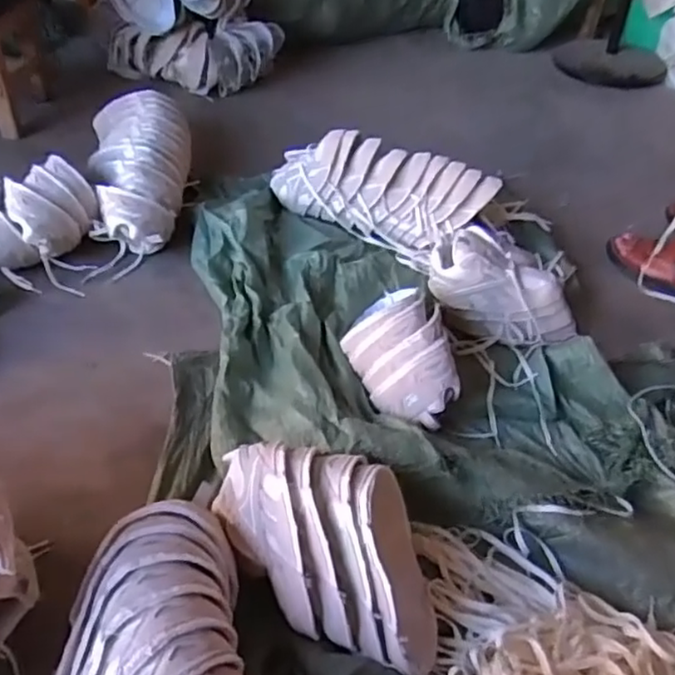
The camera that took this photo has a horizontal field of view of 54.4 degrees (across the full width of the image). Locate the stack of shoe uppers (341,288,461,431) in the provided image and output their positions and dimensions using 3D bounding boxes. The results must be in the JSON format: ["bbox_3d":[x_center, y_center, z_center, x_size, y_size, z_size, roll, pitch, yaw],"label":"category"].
[{"bbox_3d":[0.104,0.028,0.972,0.132,0.098,0.210,-9,44,-15],"label":"stack of shoe uppers"}]

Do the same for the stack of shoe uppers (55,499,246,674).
[{"bbox_3d":[-0.174,0.277,0.610,0.171,0.083,0.284,-7,44,-13],"label":"stack of shoe uppers"}]

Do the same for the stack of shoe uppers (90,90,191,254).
[{"bbox_3d":[-0.414,-0.380,1.400,0.208,0.115,0.561,-7,44,-14],"label":"stack of shoe uppers"}]

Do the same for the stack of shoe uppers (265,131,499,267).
[{"bbox_3d":[0.073,-0.298,1.320,0.454,0.166,0.111,24,45,19],"label":"stack of shoe uppers"}]

